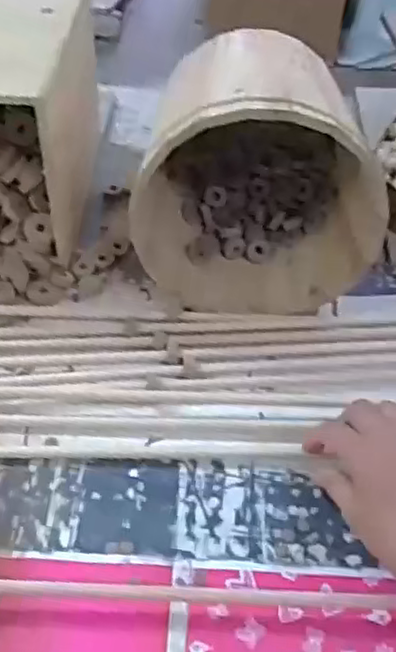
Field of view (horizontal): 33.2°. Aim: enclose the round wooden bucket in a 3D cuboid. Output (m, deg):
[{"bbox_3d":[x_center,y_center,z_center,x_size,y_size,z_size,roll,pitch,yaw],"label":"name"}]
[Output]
[{"bbox_3d":[0.060,-0.162,0.666,0.227,0.218,0.219,1,48,-1],"label":"round wooden bucket"}]

